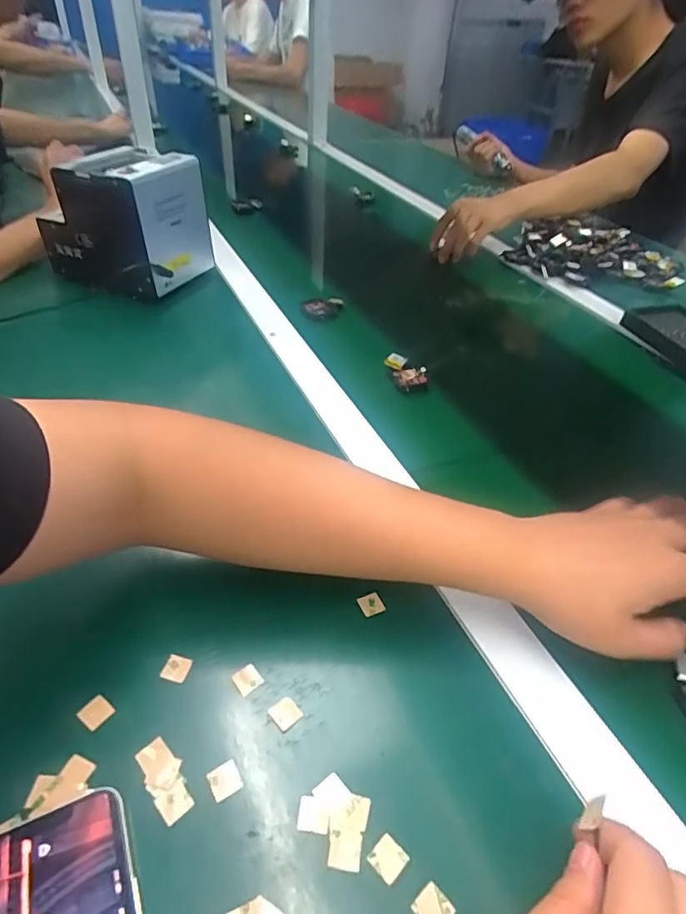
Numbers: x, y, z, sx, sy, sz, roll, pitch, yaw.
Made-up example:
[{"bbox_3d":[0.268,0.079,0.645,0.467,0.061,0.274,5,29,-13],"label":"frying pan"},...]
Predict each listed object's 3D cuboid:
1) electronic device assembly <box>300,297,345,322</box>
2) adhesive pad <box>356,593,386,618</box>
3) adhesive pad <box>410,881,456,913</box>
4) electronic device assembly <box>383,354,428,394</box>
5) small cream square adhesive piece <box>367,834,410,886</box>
[{"bbox_3d":[-0.029,-0.189,0.689,0.056,0.036,0.021,-17,45,-23],"label":"electronic device assembly"},{"bbox_3d":[0.019,0.101,0.366,0.015,0.004,0.015,-29,62,0],"label":"adhesive pad"},{"bbox_3d":[0.042,0.207,0.246,0.016,0.004,0.016,-29,51,-32],"label":"adhesive pad"},{"bbox_3d":[0.068,-0.089,0.575,0.034,0.021,0.054,-19,46,-25],"label":"electronic device assembly"},{"bbox_3d":[0.022,0.194,0.260,0.016,0.004,0.016,34,49,29],"label":"small cream square adhesive piece"}]

